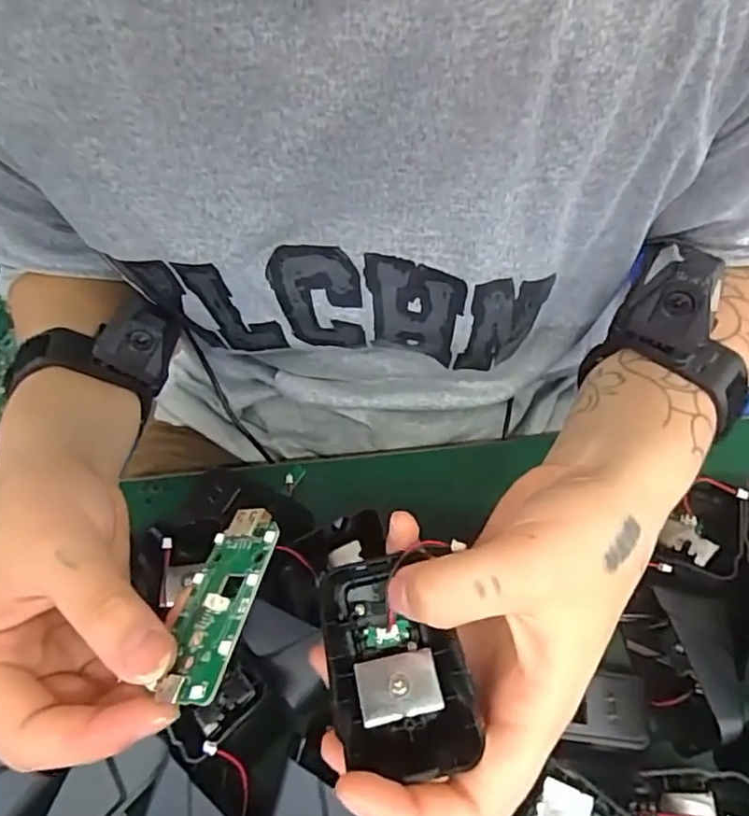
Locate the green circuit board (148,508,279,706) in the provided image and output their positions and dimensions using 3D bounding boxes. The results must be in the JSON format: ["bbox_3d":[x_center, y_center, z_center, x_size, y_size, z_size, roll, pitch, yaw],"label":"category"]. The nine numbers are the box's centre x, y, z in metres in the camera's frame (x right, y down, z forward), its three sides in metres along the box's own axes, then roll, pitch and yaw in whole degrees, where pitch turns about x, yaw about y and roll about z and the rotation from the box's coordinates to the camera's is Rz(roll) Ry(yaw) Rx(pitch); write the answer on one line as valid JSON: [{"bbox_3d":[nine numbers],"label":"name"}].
[{"bbox_3d":[-0.052,0.061,0.200,0.030,0.005,0.062,-11,43,33],"label":"green circuit board"}]

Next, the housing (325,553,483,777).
[{"bbox_3d":[0.006,0.086,0.213,0.046,0.024,0.068,-11,66,-2],"label":"housing"}]

